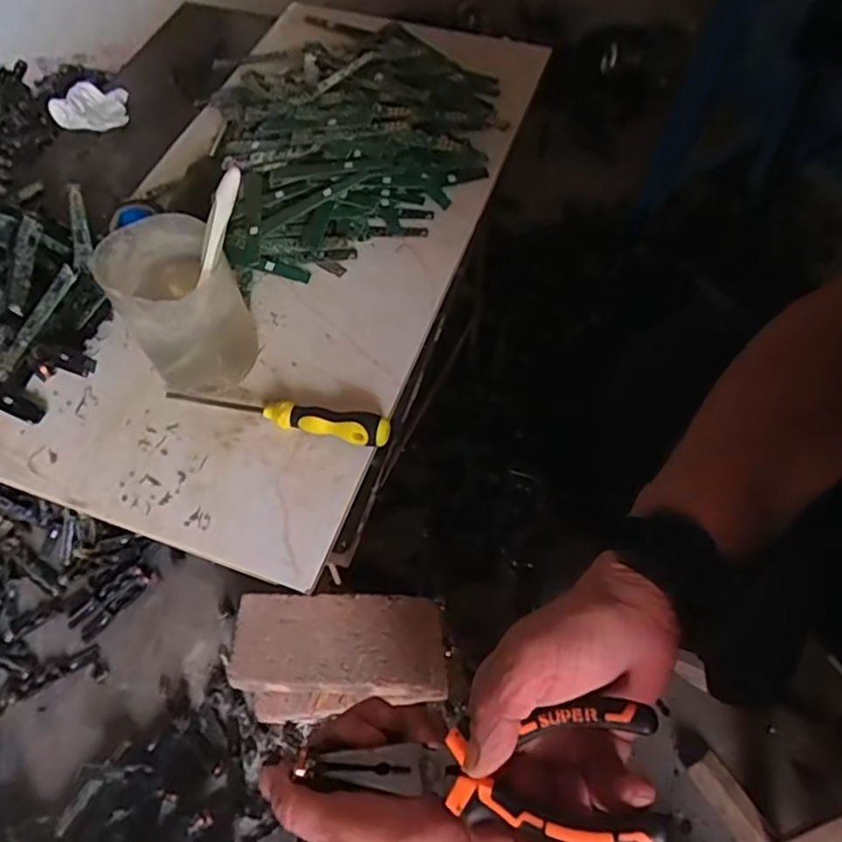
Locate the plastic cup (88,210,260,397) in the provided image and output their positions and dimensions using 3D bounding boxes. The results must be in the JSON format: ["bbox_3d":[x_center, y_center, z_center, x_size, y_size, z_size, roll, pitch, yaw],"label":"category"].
[{"bbox_3d":[-0.164,-0.078,0.450,0.078,0.097,0.083,0,58,0],"label":"plastic cup"}]

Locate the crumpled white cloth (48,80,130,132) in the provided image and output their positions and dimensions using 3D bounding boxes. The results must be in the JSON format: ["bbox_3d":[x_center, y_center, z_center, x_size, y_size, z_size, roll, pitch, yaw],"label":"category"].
[{"bbox_3d":[-0.322,-0.308,0.632,0.072,0.025,0.053,-30,63,-15],"label":"crumpled white cloth"}]

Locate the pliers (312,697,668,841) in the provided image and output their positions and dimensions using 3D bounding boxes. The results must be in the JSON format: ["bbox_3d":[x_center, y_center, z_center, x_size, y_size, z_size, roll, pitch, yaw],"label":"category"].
[{"bbox_3d":[0.026,0.161,0.296,0.159,0.019,0.051,-10,62,19],"label":"pliers"}]

